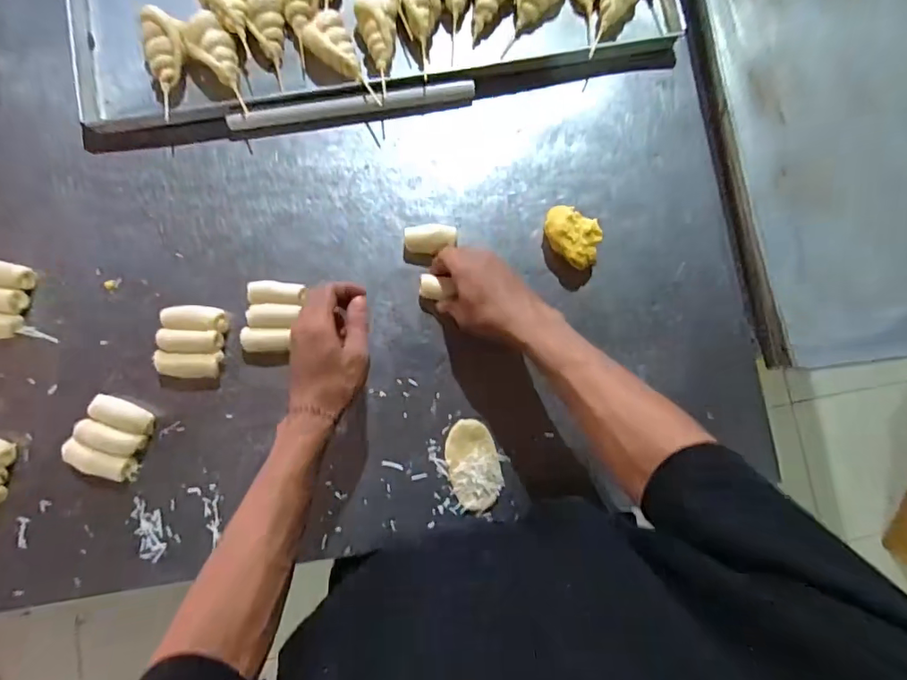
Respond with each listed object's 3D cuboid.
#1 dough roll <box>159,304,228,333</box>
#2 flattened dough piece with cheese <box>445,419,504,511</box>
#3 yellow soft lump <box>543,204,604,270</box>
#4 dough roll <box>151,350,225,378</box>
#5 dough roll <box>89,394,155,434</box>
[{"bbox_3d":[-0.287,-0.023,0.555,0.064,0.026,0.028,0,84,-3],"label":"dough roll"},{"bbox_3d":[0.023,0.136,0.554,0.056,0.012,0.093,-13,84,-4],"label":"flattened dough piece with cheese"},{"bbox_3d":[0.132,-0.117,0.576,0.067,0.038,0.062,22,83,0],"label":"yellow soft lump"},{"bbox_3d":[-0.288,0.027,0.547,0.066,0.017,0.029,-2,84,-3],"label":"dough roll"},{"bbox_3d":[-0.352,0.078,0.533,0.063,0.018,0.028,26,83,-13],"label":"dough roll"}]

